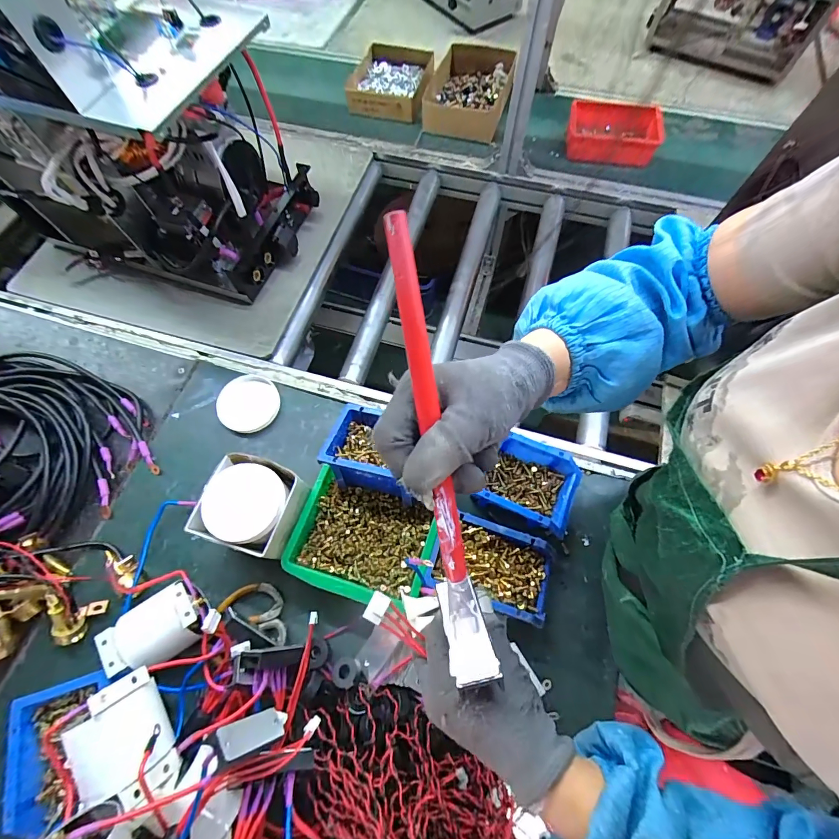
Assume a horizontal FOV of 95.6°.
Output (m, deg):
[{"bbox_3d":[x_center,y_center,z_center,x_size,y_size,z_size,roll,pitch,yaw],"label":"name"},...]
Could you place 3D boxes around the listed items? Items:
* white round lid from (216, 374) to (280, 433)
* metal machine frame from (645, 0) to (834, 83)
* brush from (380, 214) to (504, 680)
[{"bbox_3d":[-0.286,-0.027,0.640,0.099,0.014,0.099,2,69,-7],"label":"white round lid"},{"bbox_3d":[0.799,-1.037,0.968,0.364,0.166,0.139,35,72,14],"label":"metal machine frame"},{"bbox_3d":[0.011,0.029,0.226,0.024,0.018,0.277,-11,102,-4],"label":"brush"}]

